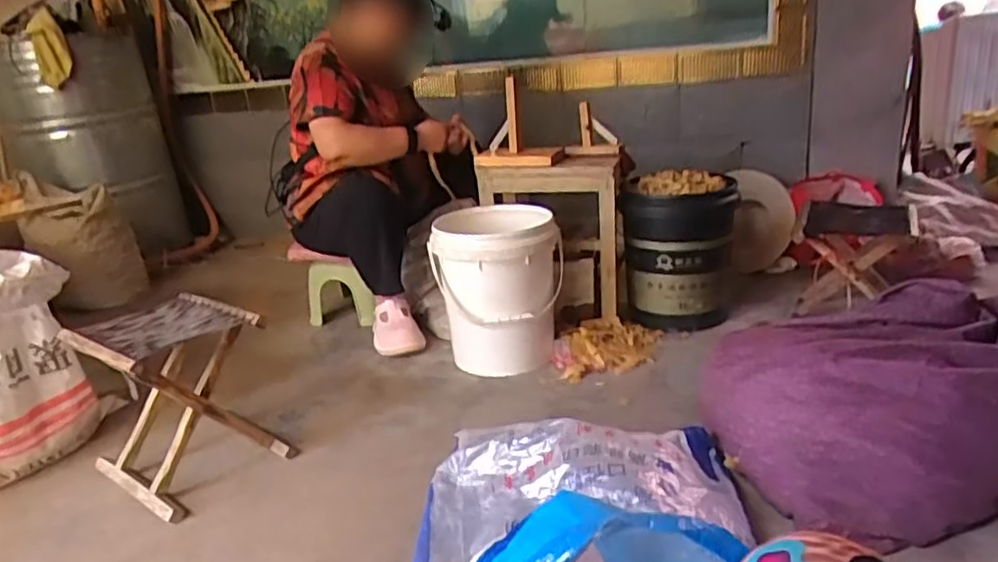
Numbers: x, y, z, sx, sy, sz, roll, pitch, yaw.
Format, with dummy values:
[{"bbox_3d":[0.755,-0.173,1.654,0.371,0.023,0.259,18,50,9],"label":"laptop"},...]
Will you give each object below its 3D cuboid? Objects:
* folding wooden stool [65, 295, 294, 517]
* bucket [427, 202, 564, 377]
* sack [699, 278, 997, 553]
[{"bbox_3d":[-0.603,0.216,1.274,0.298,0.292,0.255,12,25,36],"label":"folding wooden stool"},{"bbox_3d":[0.002,0.022,1.619,0.289,0.345,0.279,-3,19,8],"label":"bucket"},{"bbox_3d":[0.685,0.171,1.172,0.632,0.206,0.429,-15,21,-25],"label":"sack"}]

